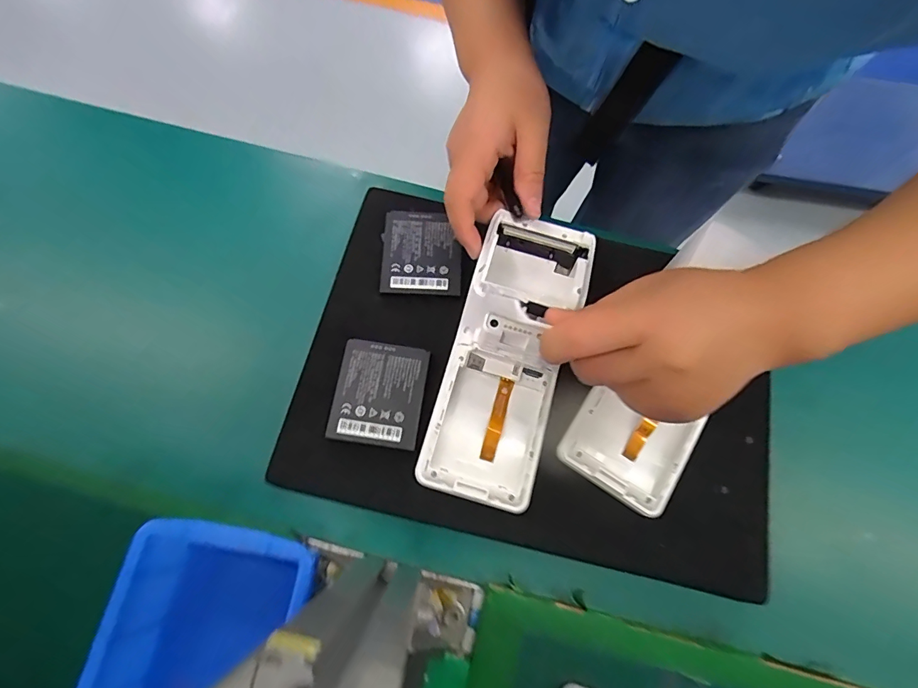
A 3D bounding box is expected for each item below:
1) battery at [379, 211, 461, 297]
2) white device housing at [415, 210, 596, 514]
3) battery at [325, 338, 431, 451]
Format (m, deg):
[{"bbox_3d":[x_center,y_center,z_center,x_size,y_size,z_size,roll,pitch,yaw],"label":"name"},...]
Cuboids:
[{"bbox_3d":[-0.030,-0.074,0.358,0.061,0.004,0.072,2,73,-1],"label":"battery"},{"bbox_3d":[0.034,0.007,0.321,0.081,0.042,0.197,16,84,3],"label":"white device housing"},{"bbox_3d":[-0.057,0.035,0.323,0.062,0.009,0.073,9,73,1],"label":"battery"}]

